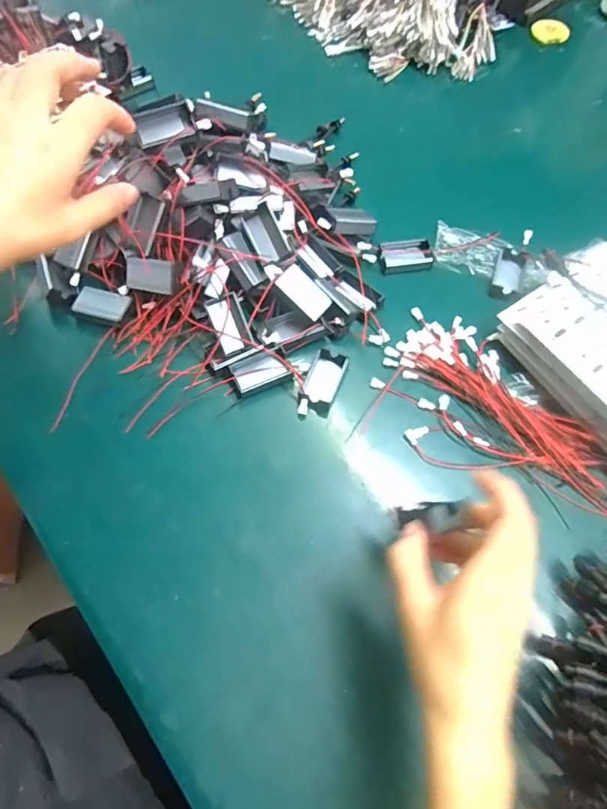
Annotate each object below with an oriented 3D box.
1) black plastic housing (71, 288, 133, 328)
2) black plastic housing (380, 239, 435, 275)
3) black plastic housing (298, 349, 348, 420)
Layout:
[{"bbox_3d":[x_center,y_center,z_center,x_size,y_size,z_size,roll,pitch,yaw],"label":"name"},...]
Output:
[{"bbox_3d":[-0.191,-0.093,0.460,0.056,0.010,0.028,14,68,6],"label":"black plastic housing"},{"bbox_3d":[0.104,-0.152,0.499,0.053,0.013,0.033,-6,67,-2],"label":"black plastic housing"},{"bbox_3d":[0.017,-0.017,0.436,0.028,0.014,0.063,20,69,9],"label":"black plastic housing"}]

